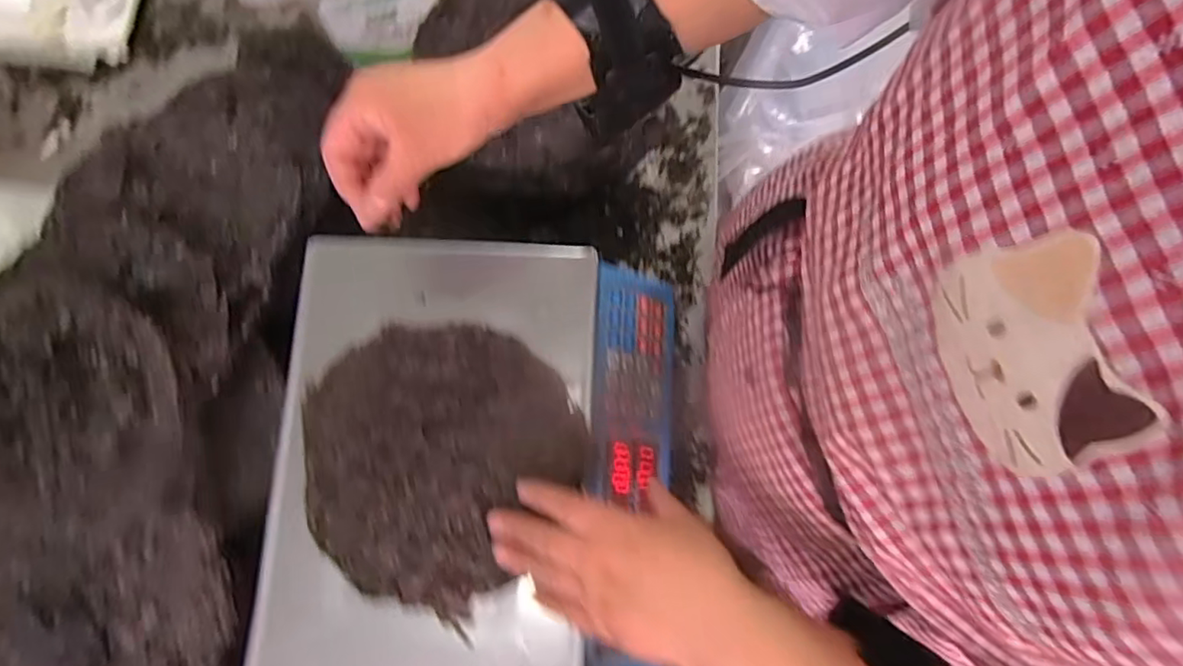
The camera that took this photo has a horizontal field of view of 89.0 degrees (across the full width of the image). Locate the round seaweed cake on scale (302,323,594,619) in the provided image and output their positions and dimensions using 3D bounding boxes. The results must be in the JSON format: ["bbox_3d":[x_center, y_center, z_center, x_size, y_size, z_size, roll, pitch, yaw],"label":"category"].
[{"bbox_3d":[-0.110,0.082,0.431,0.191,0.013,0.187,0,78,0],"label":"round seaweed cake on scale"}]

